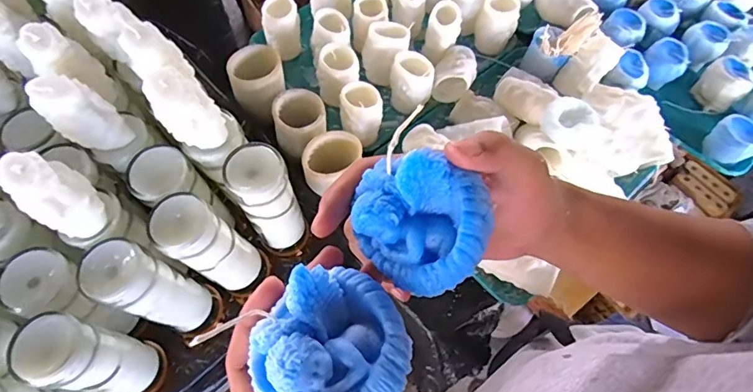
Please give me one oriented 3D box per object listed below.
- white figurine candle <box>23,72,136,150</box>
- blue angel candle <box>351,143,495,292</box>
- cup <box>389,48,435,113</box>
[{"bbox_3d":[-0.312,-0.087,0.499,0.054,0.102,0.049,8,64,14],"label":"white figurine candle"},{"bbox_3d":[0.024,0.013,0.238,0.063,0.043,0.064,37,105,-15],"label":"blue angel candle"},{"bbox_3d":[0.062,-0.201,0.840,0.075,0.095,0.067,4,64,0],"label":"cup"}]

